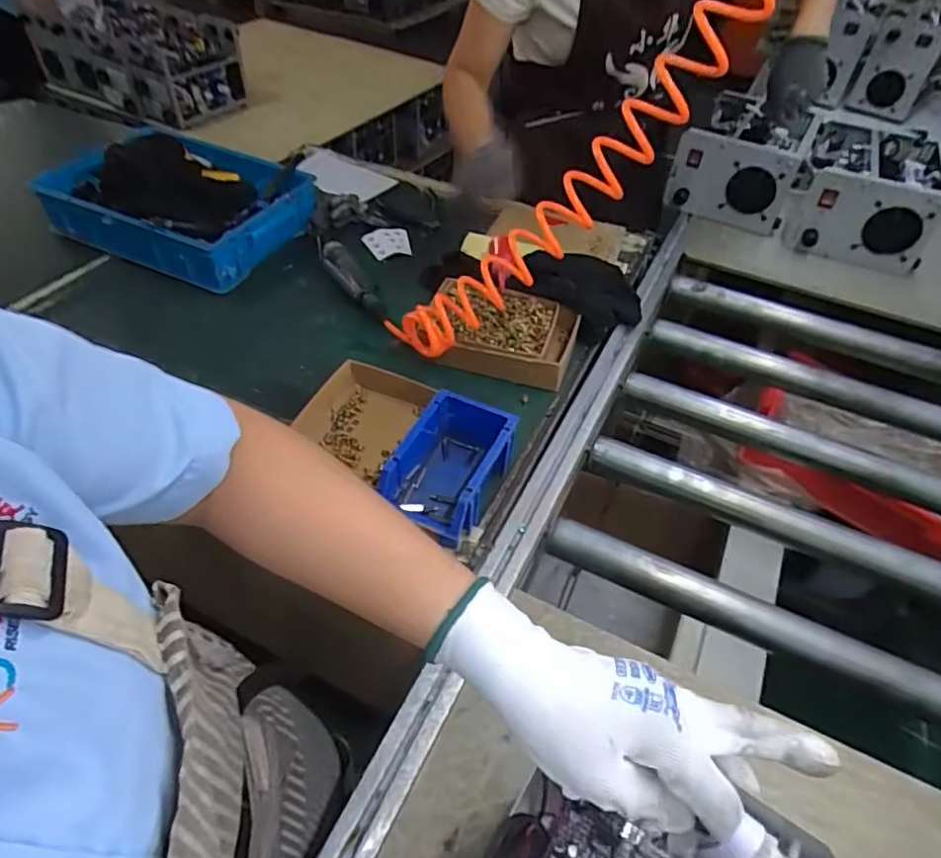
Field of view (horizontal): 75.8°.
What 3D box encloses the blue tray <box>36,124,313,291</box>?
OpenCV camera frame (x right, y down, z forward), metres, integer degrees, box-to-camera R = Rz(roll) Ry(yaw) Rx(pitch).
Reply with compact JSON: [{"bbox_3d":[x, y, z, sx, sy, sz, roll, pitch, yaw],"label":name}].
[{"bbox_3d":[-0.481,-0.394,1.049,0.379,0.107,0.294,20,49,15],"label":"blue tray"}]

